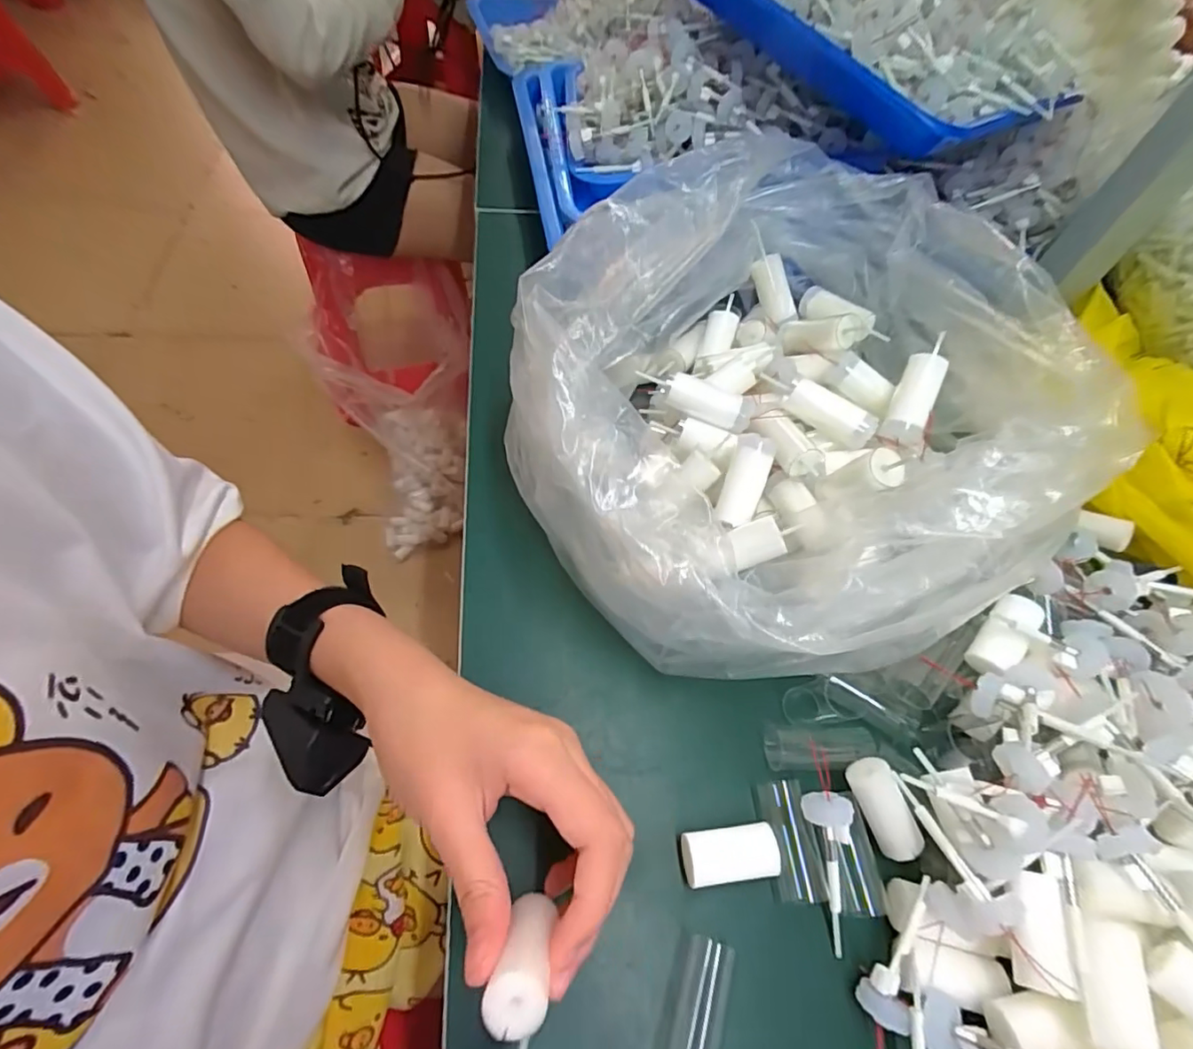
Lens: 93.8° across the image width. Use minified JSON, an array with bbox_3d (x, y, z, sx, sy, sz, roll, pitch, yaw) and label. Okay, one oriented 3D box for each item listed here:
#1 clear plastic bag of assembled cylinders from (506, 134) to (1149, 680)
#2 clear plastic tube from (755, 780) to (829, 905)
[{"bbox_3d":[0.103,-0.077,0.309,0.289,0.102,0.281,-20,64,-17],"label":"clear plastic bag of assembled cylinders"},{"bbox_3d":[0.090,0.146,0.258,0.018,0.017,0.048,-2,60,-7],"label":"clear plastic tube"}]

